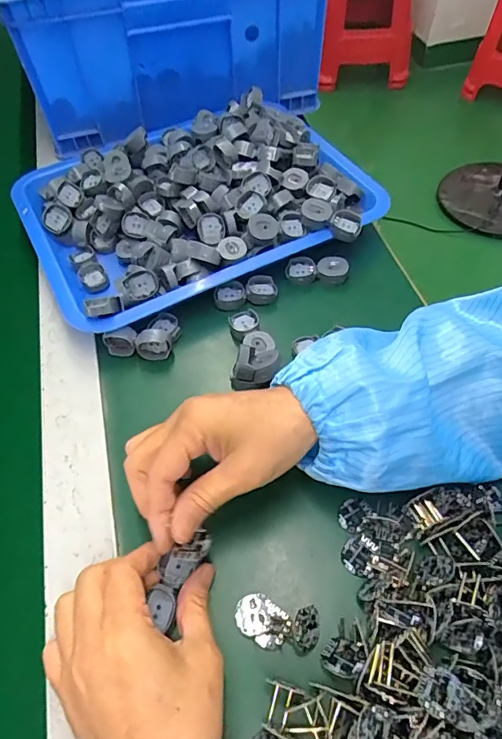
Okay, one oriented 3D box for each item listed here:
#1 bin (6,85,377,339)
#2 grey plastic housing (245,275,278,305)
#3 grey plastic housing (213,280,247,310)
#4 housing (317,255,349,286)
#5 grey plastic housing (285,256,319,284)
[{"bbox_3d":[-0.057,-0.178,0.497,0.333,0.061,0.259,-23,57,-12],"label":"bin"},{"bbox_3d":[0.010,-0.074,0.446,0.029,0.012,0.025,-10,55,-4],"label":"grey plastic housing"},{"bbox_3d":[-0.019,-0.071,0.446,0.029,0.017,0.023,-2,55,2],"label":"grey plastic housing"},{"bbox_3d":[0.078,-0.094,0.456,0.029,0.014,0.025,1,55,4],"label":"housing"},{"bbox_3d":[0.048,-0.095,0.459,0.030,0.014,0.024,4,55,6],"label":"grey plastic housing"}]

